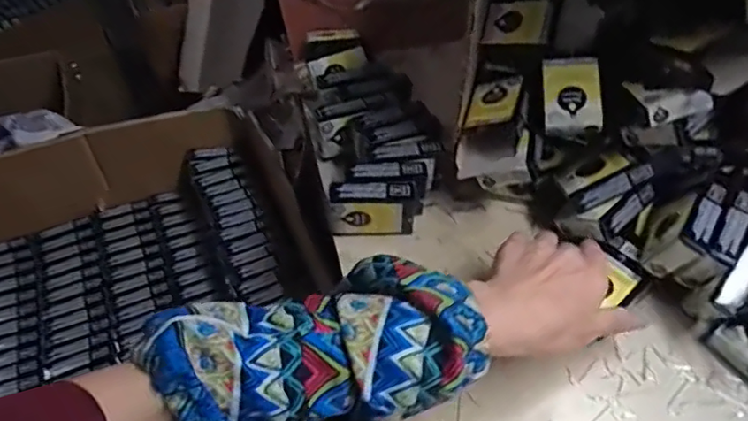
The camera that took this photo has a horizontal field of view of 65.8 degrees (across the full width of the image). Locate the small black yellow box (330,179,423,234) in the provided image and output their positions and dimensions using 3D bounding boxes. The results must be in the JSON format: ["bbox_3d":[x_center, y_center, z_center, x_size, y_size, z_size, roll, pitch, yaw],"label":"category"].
[{"bbox_3d":[0.001,-0.003,0.509,0.079,0.058,0.026,-4,49,-2],"label":"small black yellow box"}]

